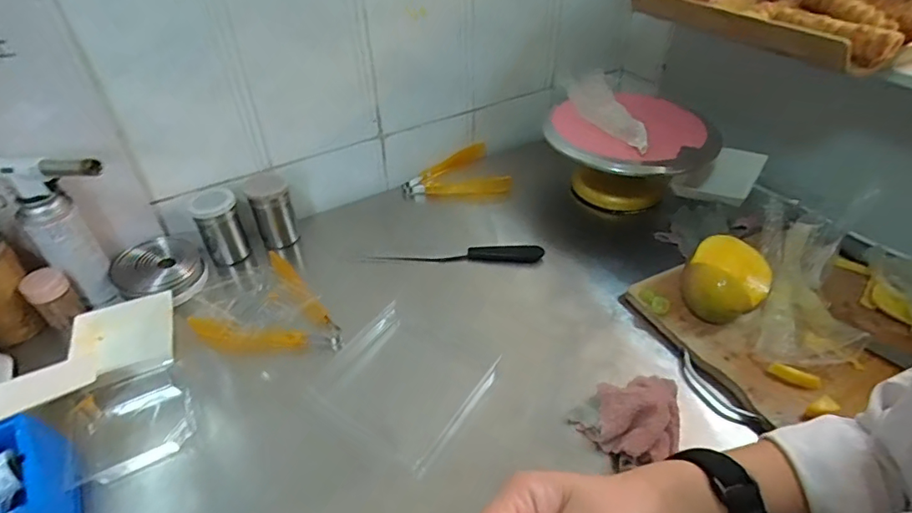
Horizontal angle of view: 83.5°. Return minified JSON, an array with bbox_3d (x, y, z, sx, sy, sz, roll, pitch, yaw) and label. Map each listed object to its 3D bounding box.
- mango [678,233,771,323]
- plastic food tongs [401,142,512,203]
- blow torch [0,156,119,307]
[{"bbox_3d":[0.367,0.028,0.693,0.108,0.074,0.089,-20,43,-21],"label":"mango"},{"bbox_3d":[-0.007,-0.155,0.985,0.198,0.032,0.161,-14,42,-15],"label":"plastic food tongs"},{"bbox_3d":[-0.516,-0.036,0.698,0.100,0.220,0.129,-32,48,-31],"label":"blow torch"}]

